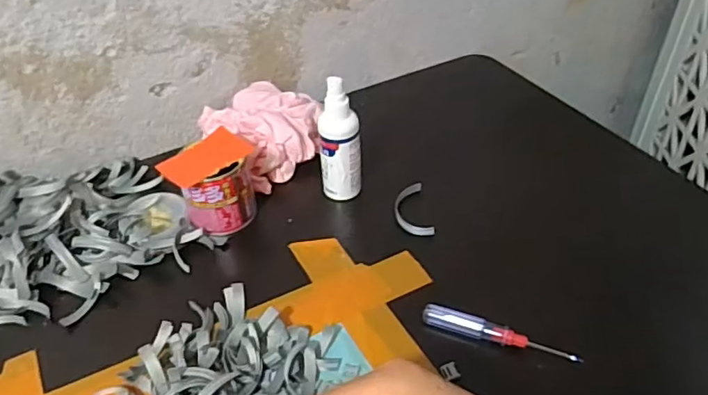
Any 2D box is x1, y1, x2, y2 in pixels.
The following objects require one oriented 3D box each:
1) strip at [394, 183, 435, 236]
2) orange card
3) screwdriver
[{"bbox_3d":[0.057,0.013,0.552,0.032,0.011,0.072,-5,41,-2],"label":"strip"},{"bbox_3d":[-0.135,-0.037,0.511,0.050,0.008,0.075,31,56,26],"label":"orange card"},{"bbox_3d":[0.114,0.107,0.436,0.120,0.012,0.012,14,44,18],"label":"screwdriver"}]

